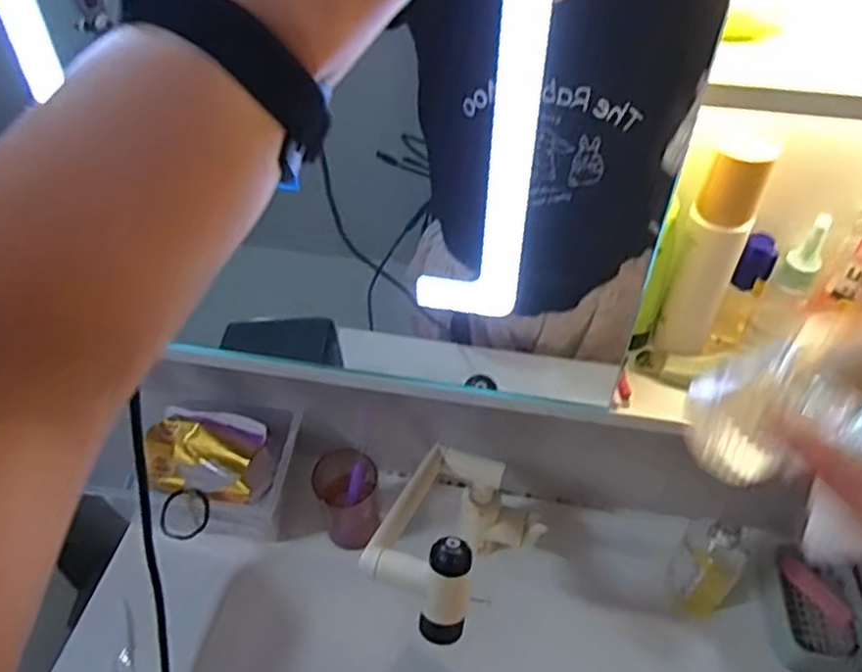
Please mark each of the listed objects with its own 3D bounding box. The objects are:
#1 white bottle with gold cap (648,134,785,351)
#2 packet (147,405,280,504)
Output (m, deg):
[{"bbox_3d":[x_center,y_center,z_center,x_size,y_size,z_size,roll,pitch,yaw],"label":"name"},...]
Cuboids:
[{"bbox_3d":[0.189,-0.054,0.484,0.041,0.160,0.035,20,49,18],"label":"white bottle with gold cap"},{"bbox_3d":[-0.235,0.129,0.745,0.130,0.049,0.085,8,46,7],"label":"packet"}]

